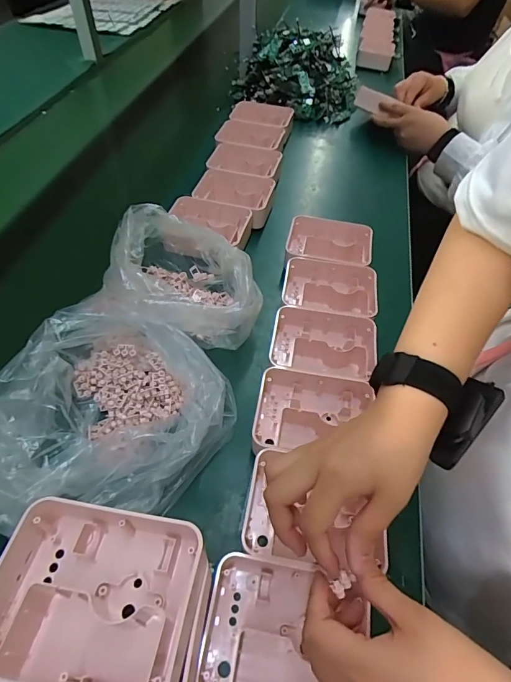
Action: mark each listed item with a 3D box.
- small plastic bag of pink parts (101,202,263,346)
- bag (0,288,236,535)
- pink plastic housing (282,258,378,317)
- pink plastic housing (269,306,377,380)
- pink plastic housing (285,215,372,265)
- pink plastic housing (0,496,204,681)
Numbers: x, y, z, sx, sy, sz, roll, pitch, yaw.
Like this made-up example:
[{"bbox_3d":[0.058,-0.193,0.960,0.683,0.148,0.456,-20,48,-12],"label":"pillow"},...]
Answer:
[{"bbox_3d":[-0.089,-0.084,0.504,0.173,0.087,0.189,-8,54,-9],"label":"small plastic bag of pink parts"},{"bbox_3d":[-0.153,0.078,0.398,0.212,0.087,0.241,24,56,15],"label":"bag"},{"bbox_3d":[0.104,-0.069,0.555,0.129,0.034,0.093,8,53,3],"label":"pink plastic housing"},{"bbox_3d":[0.088,-0.002,0.503,0.130,0.037,0.077,9,53,4],"label":"pink plastic housing"},{"bbox_3d":[0.116,-0.148,0.615,0.131,0.037,0.104,8,53,4],"label":"pink plastic housing"},{"bbox_3d":[-0.109,0.164,0.255,0.131,0.037,0.100,11,53,6],"label":"pink plastic housing"}]

